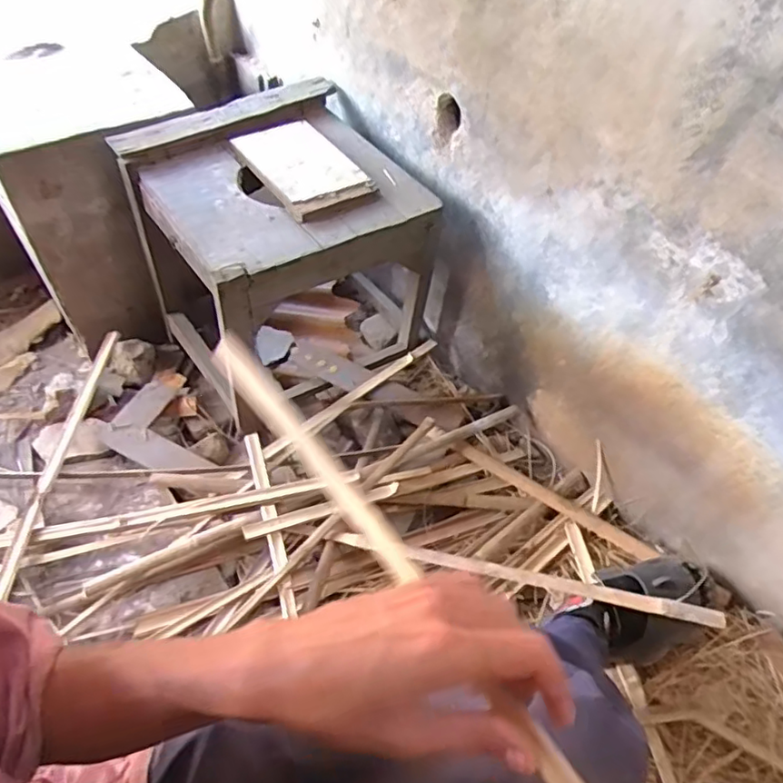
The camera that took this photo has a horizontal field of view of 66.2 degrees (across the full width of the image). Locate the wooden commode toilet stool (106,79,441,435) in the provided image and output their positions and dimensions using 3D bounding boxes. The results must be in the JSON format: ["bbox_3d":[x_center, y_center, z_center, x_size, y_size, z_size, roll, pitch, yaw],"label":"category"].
[{"bbox_3d":[-0.216,-0.265,1.197,0.452,0.424,0.446,-25,56,-21],"label":"wooden commode toilet stool"}]

